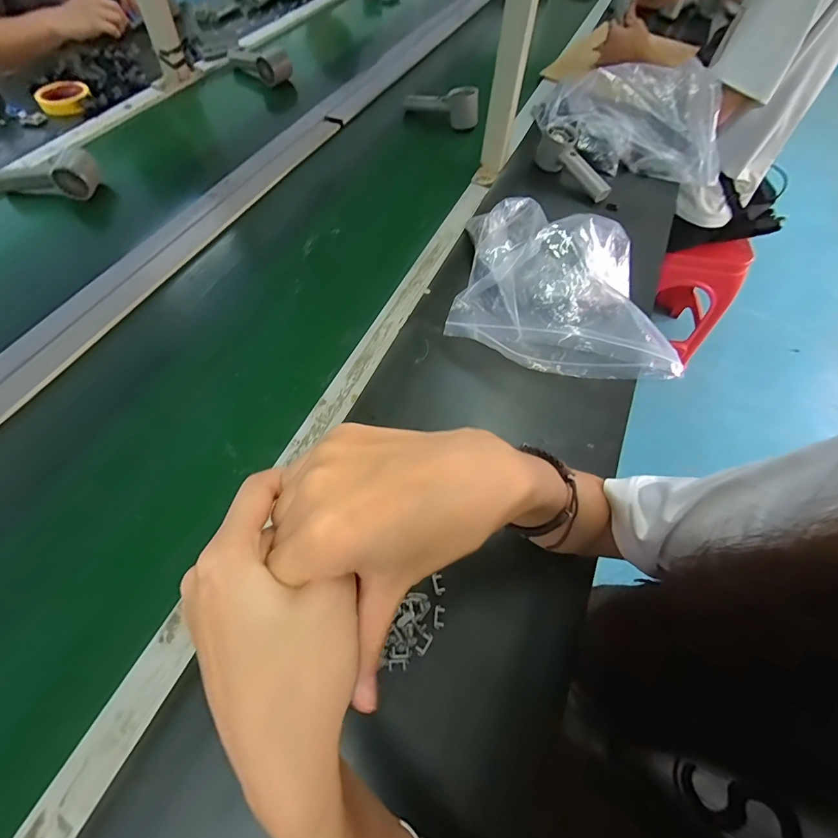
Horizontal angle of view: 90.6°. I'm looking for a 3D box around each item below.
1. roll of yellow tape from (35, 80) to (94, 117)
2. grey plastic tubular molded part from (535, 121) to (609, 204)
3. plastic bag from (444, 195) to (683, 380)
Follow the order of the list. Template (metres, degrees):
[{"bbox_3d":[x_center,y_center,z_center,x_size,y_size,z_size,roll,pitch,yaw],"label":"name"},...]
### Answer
[{"bbox_3d":[-0.682,-0.617,0.799,0.091,0.020,0.102,-29,64,-18],"label":"roll of yellow tape"},{"bbox_3d":[0.273,-0.444,0.737,0.060,0.076,0.162,-24,64,-15],"label":"grey plastic tubular molded part"},{"bbox_3d":[0.184,-0.179,0.534,0.277,0.109,0.243,17,61,7],"label":"plastic bag"}]

